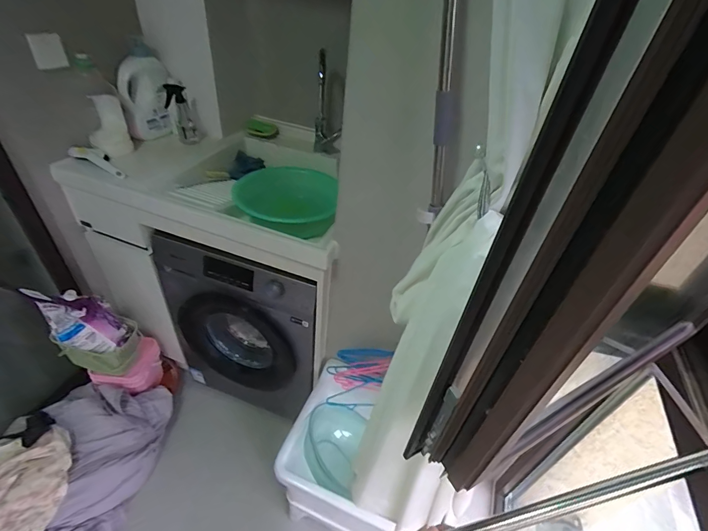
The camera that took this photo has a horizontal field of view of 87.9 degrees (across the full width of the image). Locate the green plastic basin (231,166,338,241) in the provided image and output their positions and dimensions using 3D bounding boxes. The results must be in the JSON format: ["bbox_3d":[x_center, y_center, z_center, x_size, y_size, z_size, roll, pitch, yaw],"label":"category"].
[{"bbox_3d":[-0.200,-0.169,1.136,0.304,0.140,0.304,4,40,-4],"label":"green plastic basin"}]

